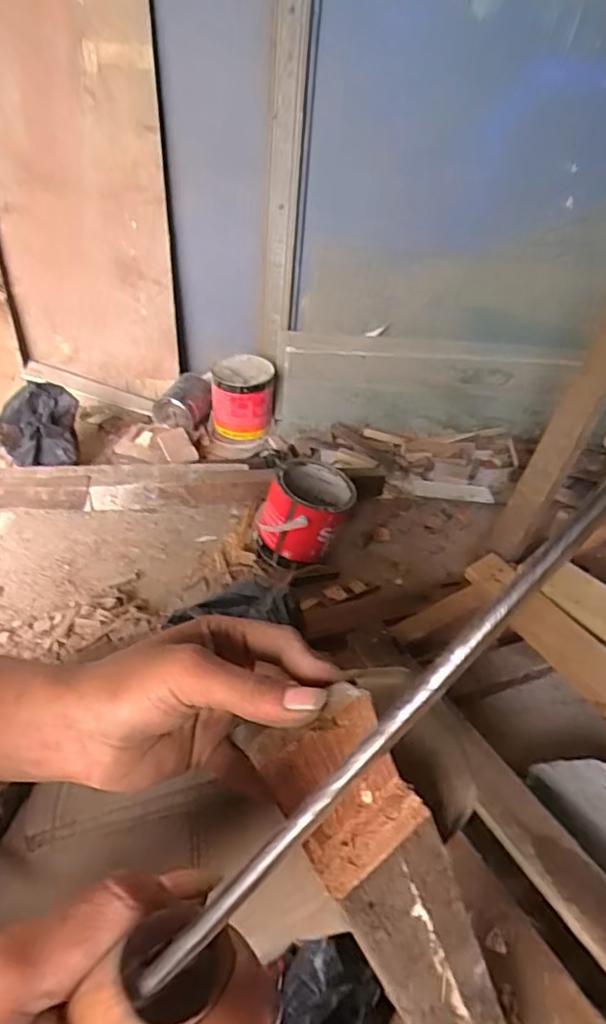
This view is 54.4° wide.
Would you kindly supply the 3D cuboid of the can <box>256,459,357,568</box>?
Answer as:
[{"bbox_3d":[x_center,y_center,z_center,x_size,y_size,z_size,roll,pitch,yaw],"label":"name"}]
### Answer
[{"bbox_3d":[-0.001,-0.003,1.109,0.173,0.134,0.177,4,38,-3],"label":"can"}]

